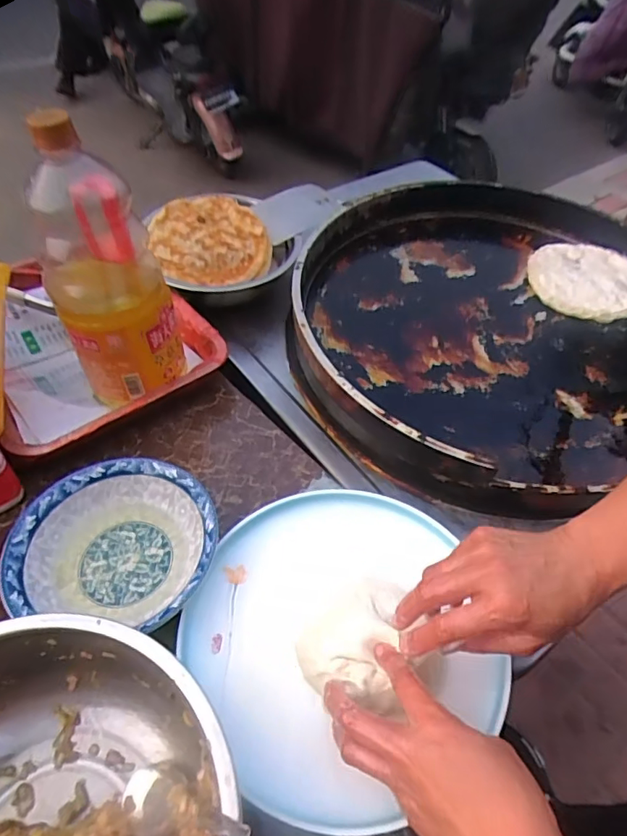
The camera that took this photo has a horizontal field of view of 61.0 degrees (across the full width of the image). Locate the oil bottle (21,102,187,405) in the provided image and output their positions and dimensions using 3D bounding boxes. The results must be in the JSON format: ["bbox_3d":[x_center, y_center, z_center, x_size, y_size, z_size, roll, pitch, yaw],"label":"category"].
[{"bbox_3d":[-0.205,-0.134,0.535,0.111,0.280,0.100,-16,51,-15],"label":"oil bottle"}]

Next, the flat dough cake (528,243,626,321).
[{"bbox_3d":[0.393,-0.202,0.768,0.157,0.020,0.166,12,49,8],"label":"flat dough cake"}]

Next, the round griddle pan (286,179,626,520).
[{"bbox_3d":[0.226,-0.133,0.703,0.524,0.082,0.506,-34,58,-28],"label":"round griddle pan"}]

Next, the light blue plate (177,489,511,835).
[{"bbox_3d":[0.023,0.168,0.440,0.241,0.038,0.238,1,50,-1],"label":"light blue plate"}]

